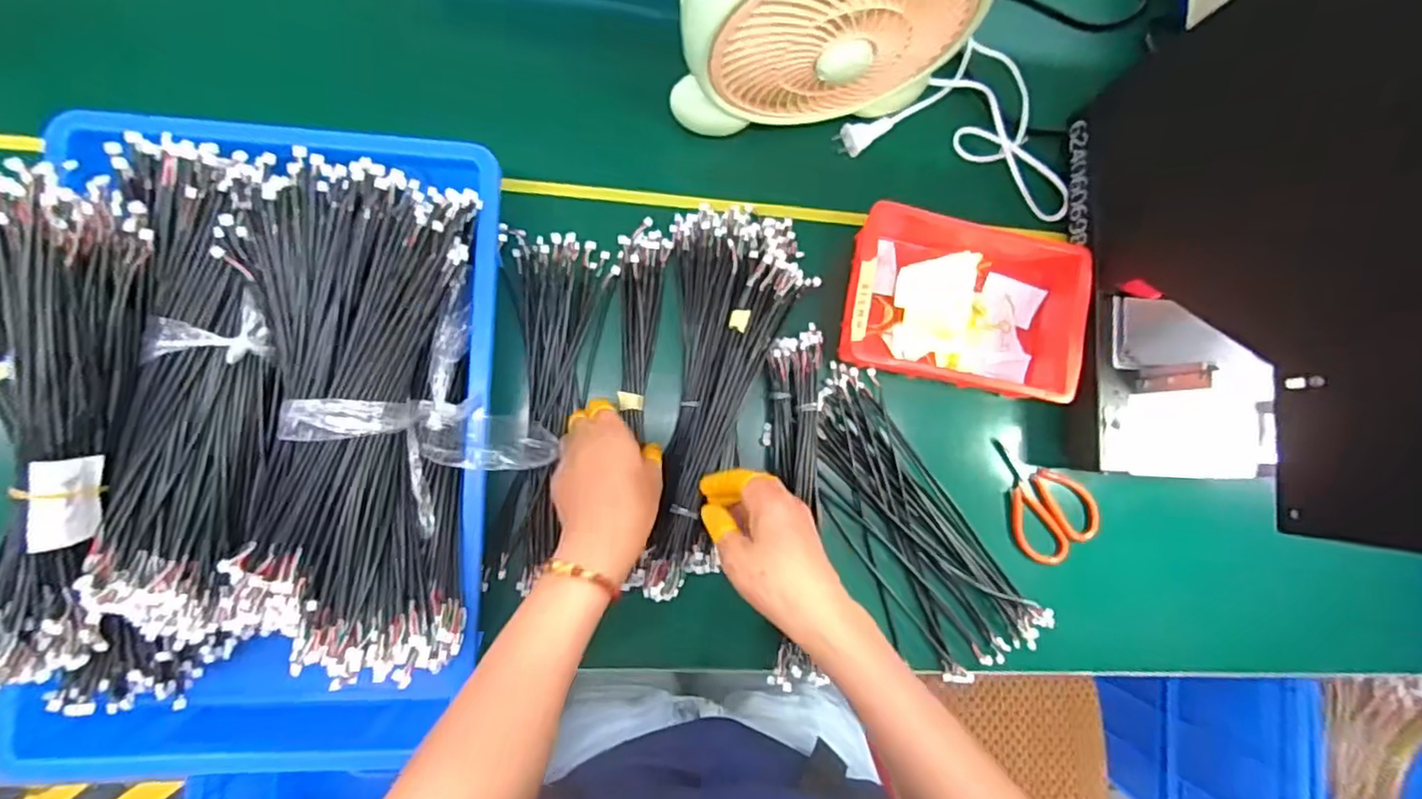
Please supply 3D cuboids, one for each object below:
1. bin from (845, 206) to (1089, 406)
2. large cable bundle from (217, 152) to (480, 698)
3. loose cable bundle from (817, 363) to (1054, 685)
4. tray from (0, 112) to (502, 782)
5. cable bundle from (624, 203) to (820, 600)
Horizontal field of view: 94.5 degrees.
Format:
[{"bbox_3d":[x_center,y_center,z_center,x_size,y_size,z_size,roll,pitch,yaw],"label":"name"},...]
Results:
[{"bbox_3d":[0.213,-0.087,0.560,0.203,0.052,0.146,14,85,-6],"label":"bin"},{"bbox_3d":[-0.237,0.011,0.431,0.143,0.047,0.324,0,87,-7],"label":"large cable bundle"},{"bbox_3d":[0.168,0.110,0.564,0.110,0.014,0.283,-35,91,-8],"label":"loose cable bundle"},{"bbox_3d":[-0.295,0.041,0.454,0.278,0.130,0.446,3,87,-7],"label":"tray"},{"bbox_3d":[0.001,-0.009,0.528,0.120,0.039,0.311,13,82,-6],"label":"cable bundle"}]

